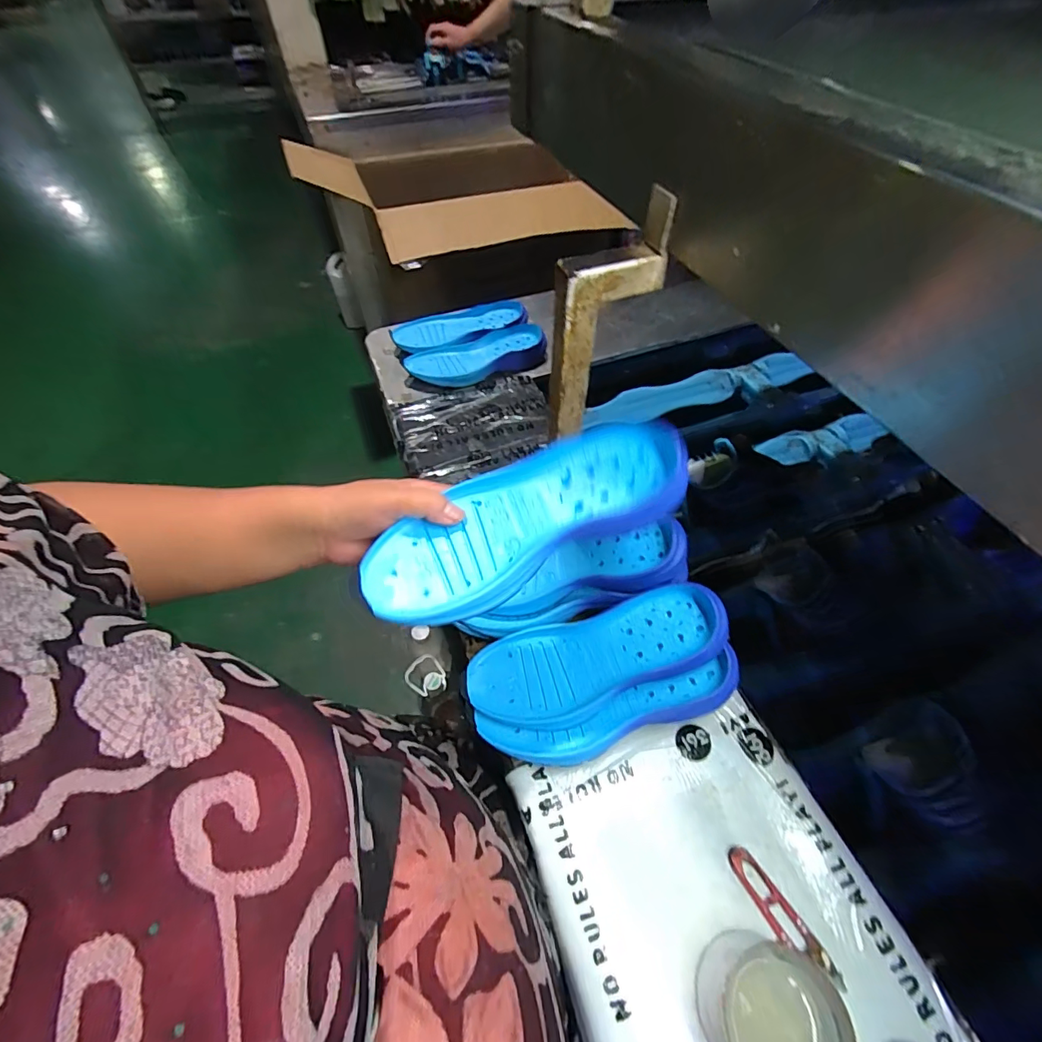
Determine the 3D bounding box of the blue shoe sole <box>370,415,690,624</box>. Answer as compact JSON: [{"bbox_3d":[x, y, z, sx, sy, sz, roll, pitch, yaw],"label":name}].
[{"bbox_3d":[0.001,-0.003,0.332,0.230,0.029,0.085,-27,58,-1],"label":"blue shoe sole"}]

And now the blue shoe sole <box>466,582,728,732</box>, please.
[{"bbox_3d":[0.067,0.126,0.431,0.233,0.029,0.085,-21,56,9],"label":"blue shoe sole"}]

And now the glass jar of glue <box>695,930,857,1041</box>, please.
[{"bbox_3d":[0.172,0.337,0.320,0.083,0.058,0.081,0,54,0],"label":"glass jar of glue"}]

